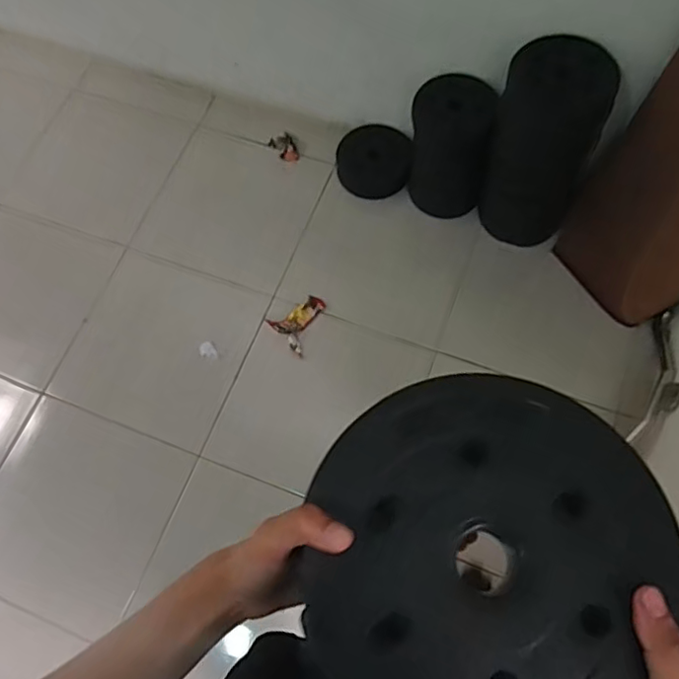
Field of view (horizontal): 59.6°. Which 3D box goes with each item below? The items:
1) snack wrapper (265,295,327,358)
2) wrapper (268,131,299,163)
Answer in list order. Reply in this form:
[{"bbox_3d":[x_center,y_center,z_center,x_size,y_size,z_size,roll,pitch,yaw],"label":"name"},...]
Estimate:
[{"bbox_3d":[-0.082,-0.042,1.385,0.130,0.025,0.106,-40,72,-11],"label":"snack wrapper"},{"bbox_3d":[-0.141,-0.503,1.570,0.060,0.013,0.088,-32,70,-8],"label":"wrapper"}]

